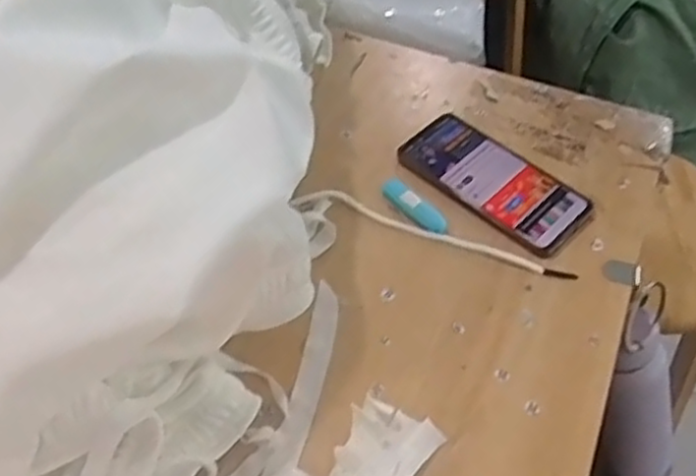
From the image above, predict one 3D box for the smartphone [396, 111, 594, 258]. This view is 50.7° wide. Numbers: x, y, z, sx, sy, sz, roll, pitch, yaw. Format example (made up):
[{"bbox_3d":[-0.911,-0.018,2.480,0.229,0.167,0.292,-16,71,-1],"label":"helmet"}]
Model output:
[{"bbox_3d":[0.128,-0.052,0.647,0.165,0.017,0.081,36,58,24],"label":"smartphone"}]

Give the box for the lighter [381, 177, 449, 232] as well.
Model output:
[{"bbox_3d":[0.057,-0.028,0.625,0.020,0.011,0.068,-36,61,-28],"label":"lighter"}]

